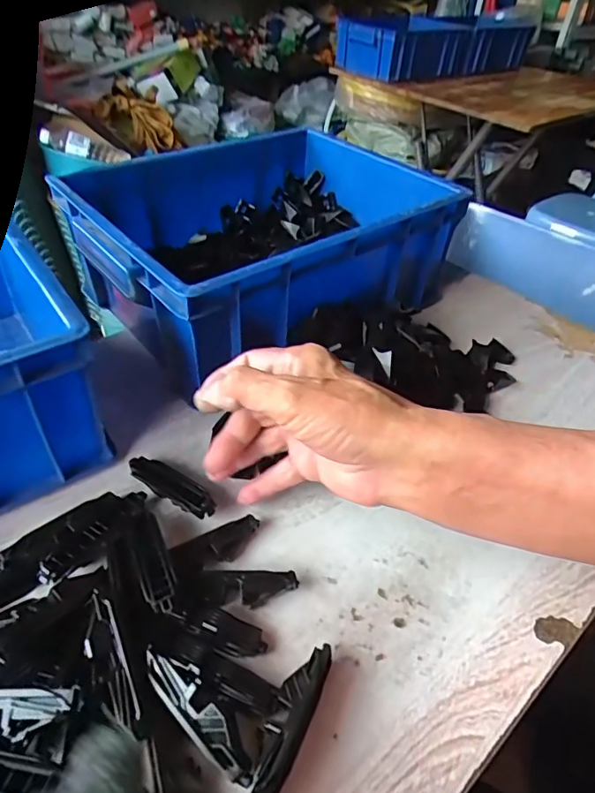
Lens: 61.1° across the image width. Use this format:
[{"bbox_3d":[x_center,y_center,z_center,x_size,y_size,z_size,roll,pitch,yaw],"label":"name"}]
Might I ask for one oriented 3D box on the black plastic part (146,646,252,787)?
[{"bbox_3d":[-0.051,0.162,0.260,0.075,0.018,0.021,34,51,28],"label":"black plastic part"}]

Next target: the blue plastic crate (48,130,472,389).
[{"bbox_3d":[-0.031,-0.162,0.529,0.342,0.118,0.258,-30,52,-31],"label":"blue plastic crate"}]

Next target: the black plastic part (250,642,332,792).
[{"bbox_3d":[-0.004,0.171,0.267,0.019,0.018,0.081,19,45,16],"label":"black plastic part"}]

